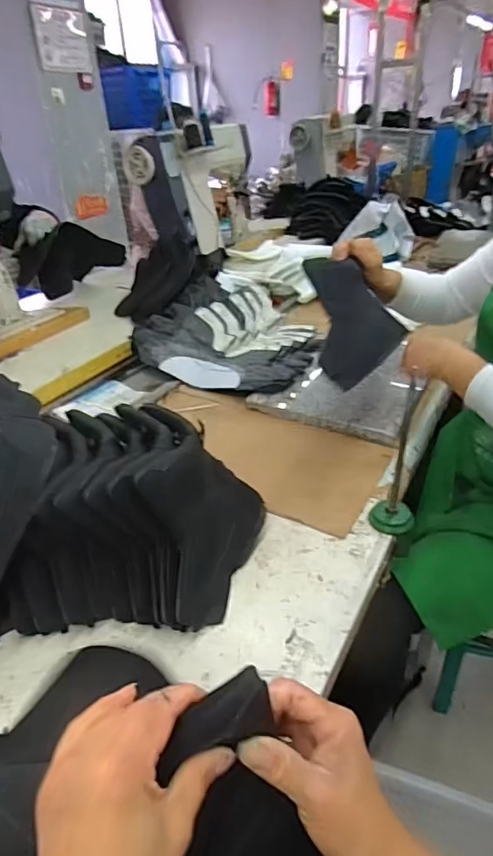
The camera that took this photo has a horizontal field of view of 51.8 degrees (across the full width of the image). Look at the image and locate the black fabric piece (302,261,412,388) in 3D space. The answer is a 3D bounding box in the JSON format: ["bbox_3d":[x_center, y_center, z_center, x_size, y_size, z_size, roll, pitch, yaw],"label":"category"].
[{"bbox_3d":[0.152,-0.175,0.788,0.164,0.187,0.027,-42,15,-24],"label":"black fabric piece"}]

